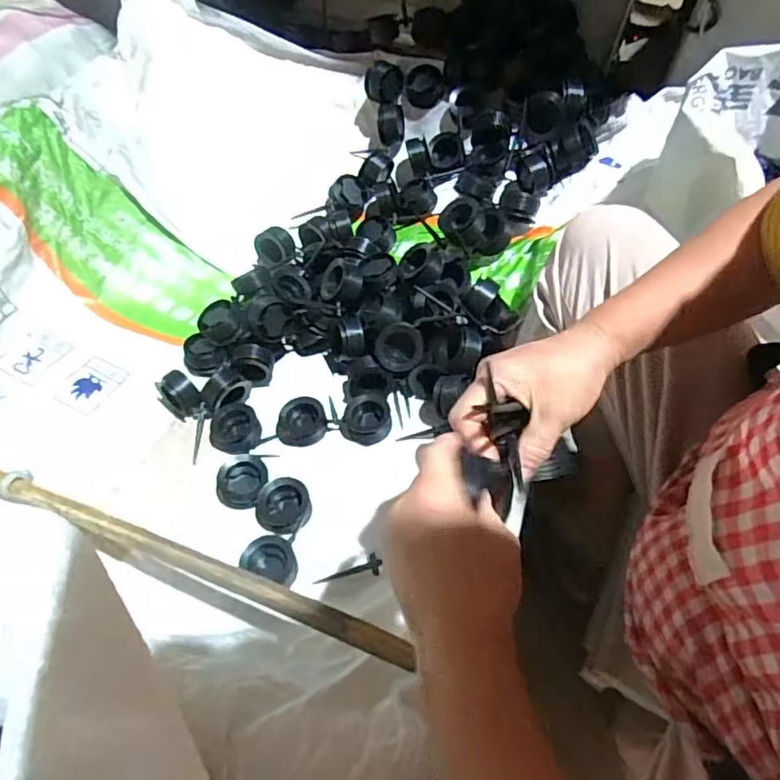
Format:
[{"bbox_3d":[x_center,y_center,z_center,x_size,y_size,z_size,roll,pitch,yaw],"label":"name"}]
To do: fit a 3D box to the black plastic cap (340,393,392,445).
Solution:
[{"bbox_3d":[-0.030,0.037,0.695,0.062,0.026,0.061,1,55,-2],"label":"black plastic cap"}]

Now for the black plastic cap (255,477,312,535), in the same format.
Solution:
[{"bbox_3d":[-0.123,0.137,0.637,0.060,0.035,0.062,1,55,-2],"label":"black plastic cap"}]

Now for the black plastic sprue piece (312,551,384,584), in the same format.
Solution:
[{"bbox_3d":[-0.045,0.195,0.593,0.076,0.014,0.024,-16,56,3],"label":"black plastic sprue piece"}]

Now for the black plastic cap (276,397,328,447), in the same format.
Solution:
[{"bbox_3d":[-0.112,0.042,0.698,0.062,0.034,0.052,-13,57,-11],"label":"black plastic cap"}]

